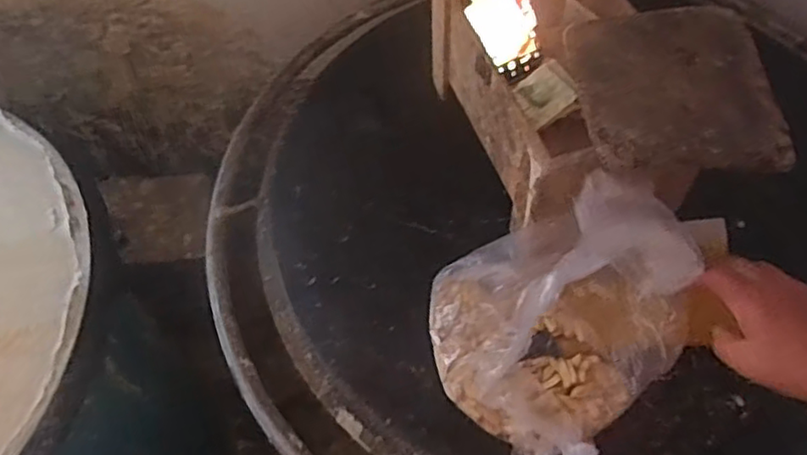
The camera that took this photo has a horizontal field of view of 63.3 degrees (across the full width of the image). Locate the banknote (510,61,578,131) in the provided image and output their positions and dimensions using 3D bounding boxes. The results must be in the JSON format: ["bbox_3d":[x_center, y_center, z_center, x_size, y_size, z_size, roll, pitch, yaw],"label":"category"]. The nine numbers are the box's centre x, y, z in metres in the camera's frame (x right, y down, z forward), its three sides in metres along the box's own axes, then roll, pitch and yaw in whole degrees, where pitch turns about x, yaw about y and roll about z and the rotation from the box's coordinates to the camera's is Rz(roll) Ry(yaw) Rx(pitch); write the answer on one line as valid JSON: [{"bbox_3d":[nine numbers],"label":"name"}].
[{"bbox_3d":[0.131,-0.126,0.615,0.048,0.007,0.073,-32,43,16],"label":"banknote"}]

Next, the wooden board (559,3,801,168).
[{"bbox_3d":[0.217,-0.114,0.529,0.149,0.018,0.169,-4,57,0],"label":"wooden board"}]

